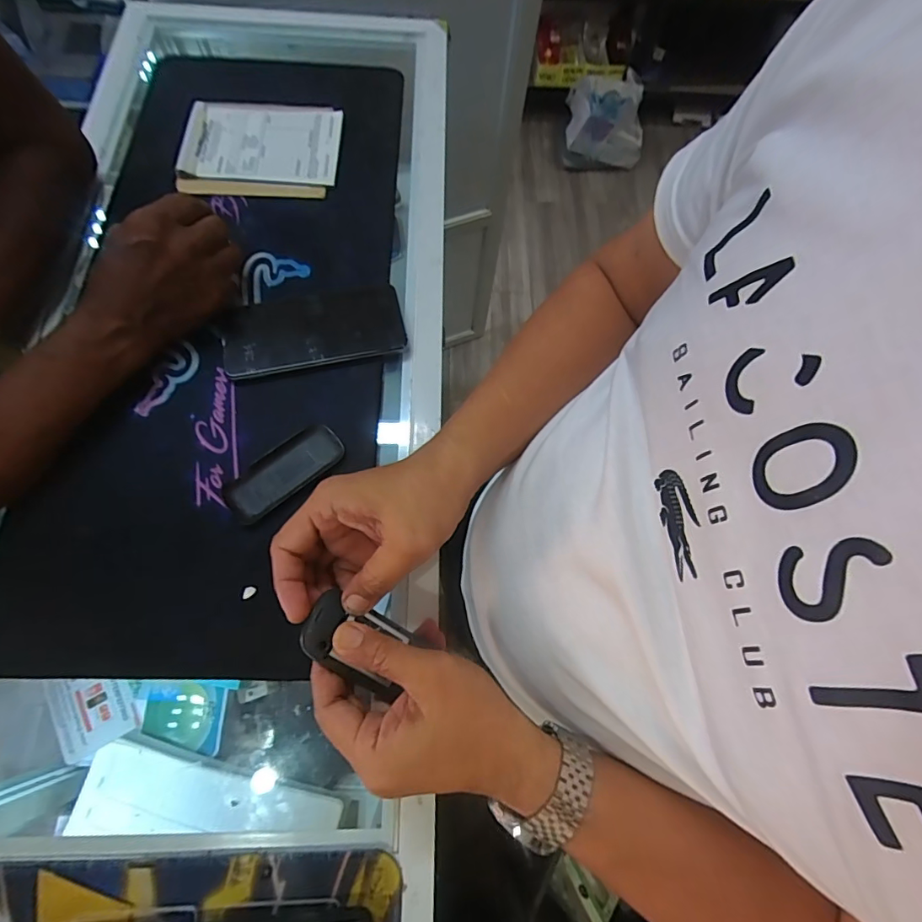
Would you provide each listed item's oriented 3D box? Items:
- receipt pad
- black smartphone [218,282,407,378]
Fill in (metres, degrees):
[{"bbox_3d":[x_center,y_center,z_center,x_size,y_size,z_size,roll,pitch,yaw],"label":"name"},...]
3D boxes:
[{"bbox_3d":[-0.224,-0.359,0.540,0.171,0.013,0.129,1,70,-1],"label":"receipt pad"},{"bbox_3d":[-0.143,-0.130,0.462,0.168,0.010,0.080,-13,71,-6],"label":"black smartphone"}]

